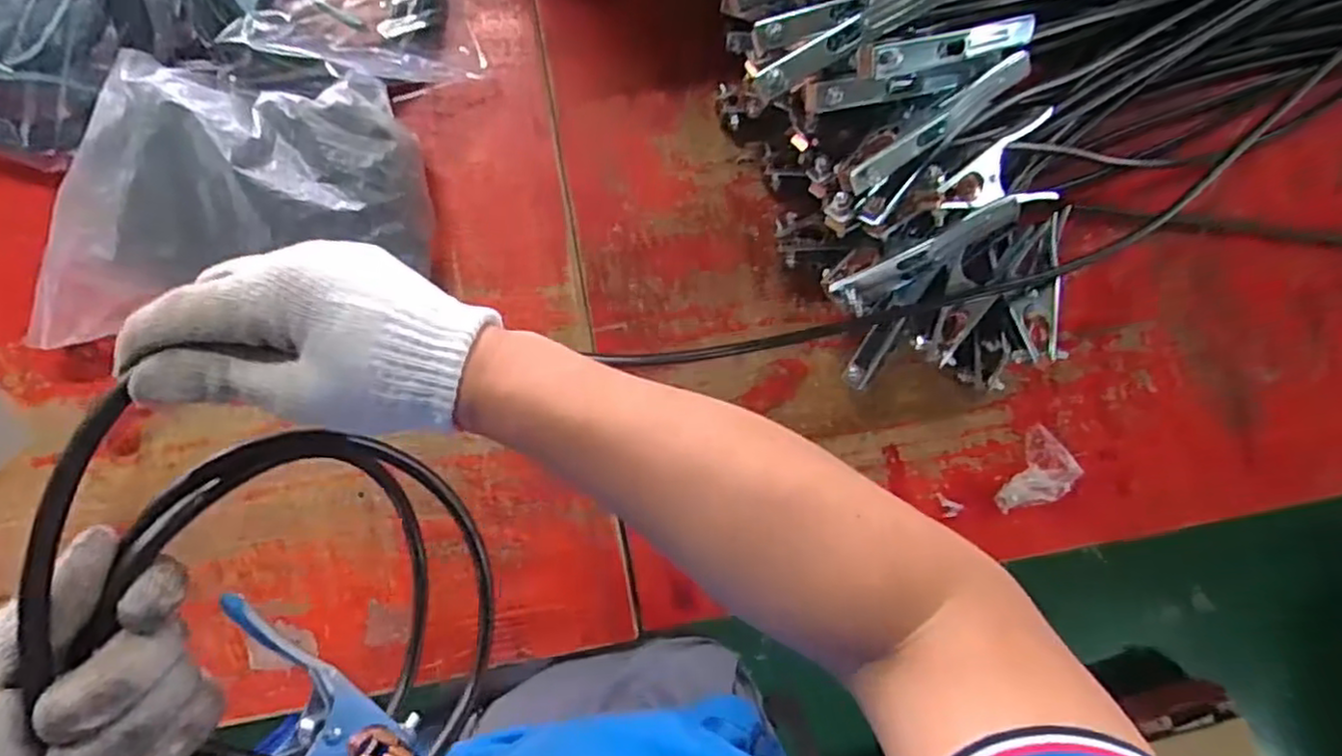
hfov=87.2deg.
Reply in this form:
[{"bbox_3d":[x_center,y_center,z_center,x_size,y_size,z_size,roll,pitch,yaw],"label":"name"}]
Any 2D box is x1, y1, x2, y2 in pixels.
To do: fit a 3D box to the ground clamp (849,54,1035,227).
[{"bbox_3d":[0.214,-0.197,0.561,0.171,0.042,0.043,-43,88,5],"label":"ground clamp"}]

